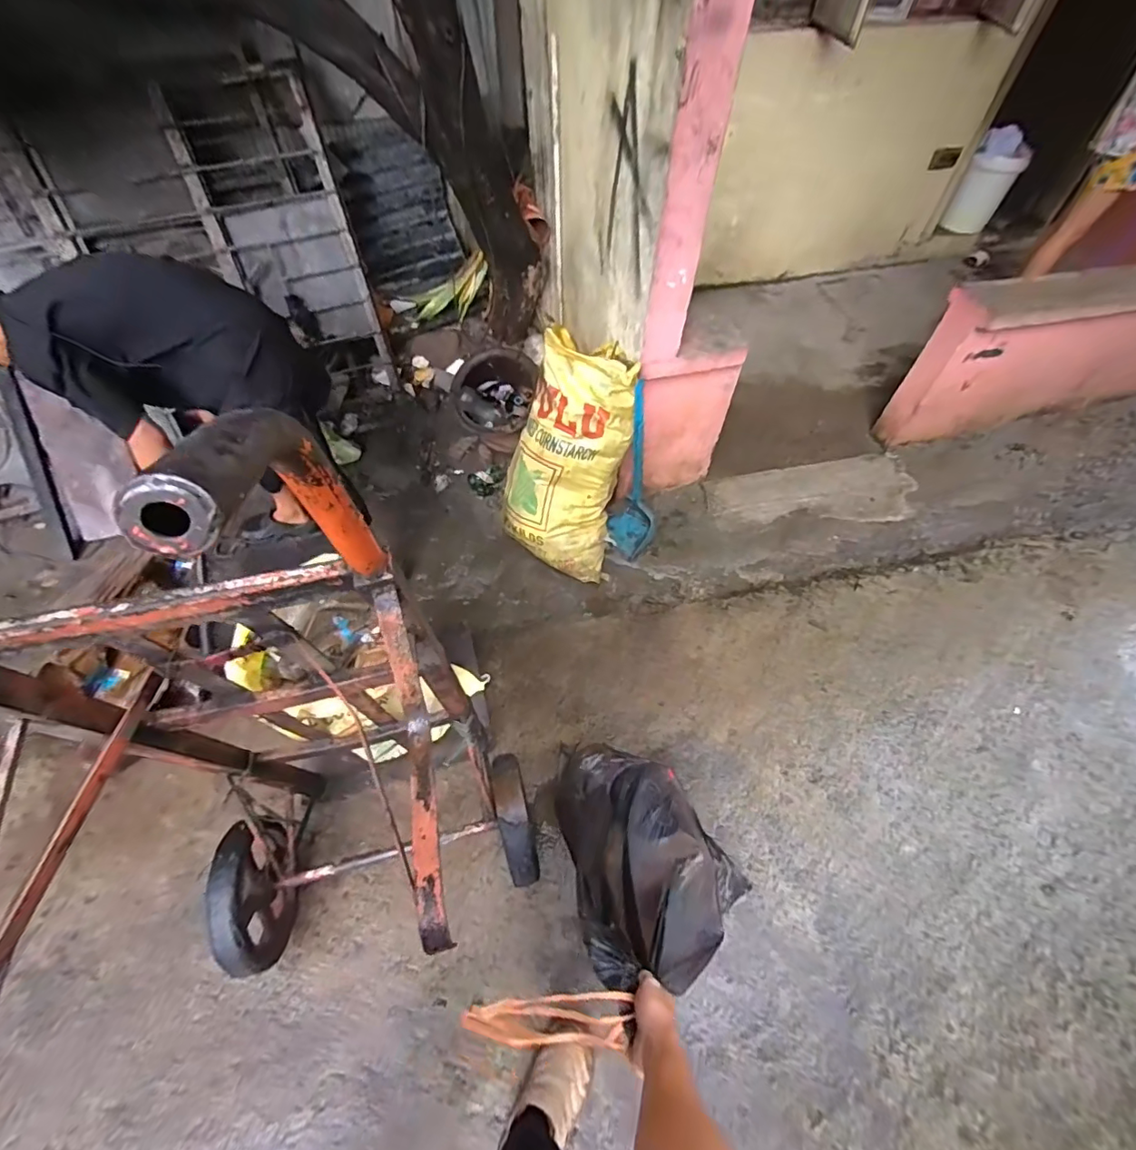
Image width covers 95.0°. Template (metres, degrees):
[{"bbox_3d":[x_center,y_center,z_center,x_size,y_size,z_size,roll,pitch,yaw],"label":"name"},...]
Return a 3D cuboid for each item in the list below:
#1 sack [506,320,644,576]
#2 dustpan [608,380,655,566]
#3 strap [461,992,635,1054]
[{"bbox_3d":[0.011,-0.405,1.776,0.383,0.767,0.312,16,34,9],"label":"sack"},{"bbox_3d":[0.239,-0.332,1.764,0.177,0.623,0.224,8,56,6],"label":"dustpan"},{"bbox_3d":[-0.024,0.543,0.633,0.201,0.032,0.054,3,53,-4],"label":"strap"}]

